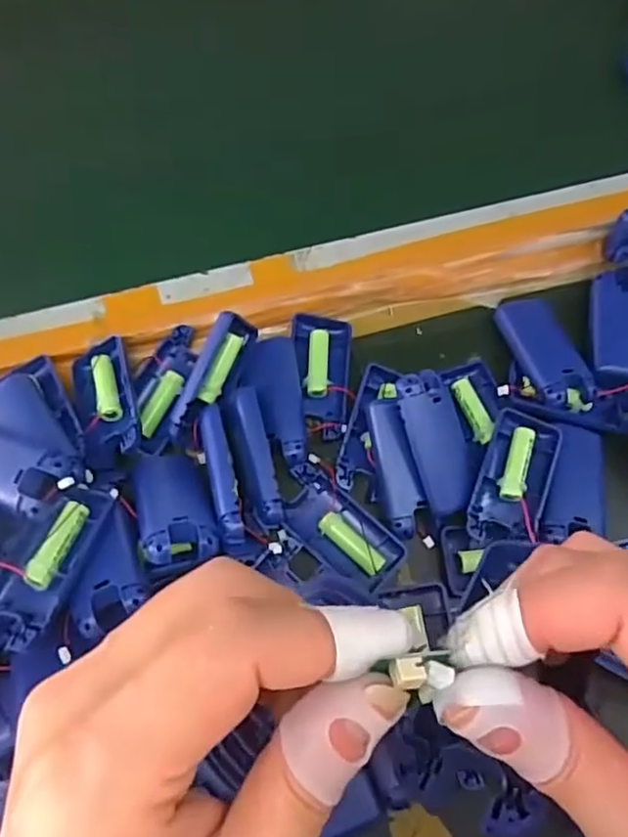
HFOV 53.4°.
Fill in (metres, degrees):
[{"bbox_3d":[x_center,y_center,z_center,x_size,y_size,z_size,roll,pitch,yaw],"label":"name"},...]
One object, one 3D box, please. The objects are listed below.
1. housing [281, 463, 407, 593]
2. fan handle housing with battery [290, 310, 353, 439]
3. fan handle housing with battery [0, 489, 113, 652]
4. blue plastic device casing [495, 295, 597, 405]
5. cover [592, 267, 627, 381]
[{"bbox_3d":[0.015,0.075,0.418,0.090,0.018,0.045,38,77,11],"label":"housing"},{"bbox_3d":[0.007,-0.031,0.460,0.042,0.020,0.096,-1,73,0],"label":"fan handle housing with battery"},{"bbox_3d":[-0.149,0.081,0.351,0.038,0.017,0.094,21,62,7],"label":"fan handle housing with battery"},{"bbox_3d":[0.171,-0.054,0.465,0.047,0.009,0.102,-9,52,-3],"label":"blue plastic device casing"},{"bbox_3d":[0.235,-0.073,0.475,0.043,0.021,0.100,8,73,3],"label":"cover"}]

